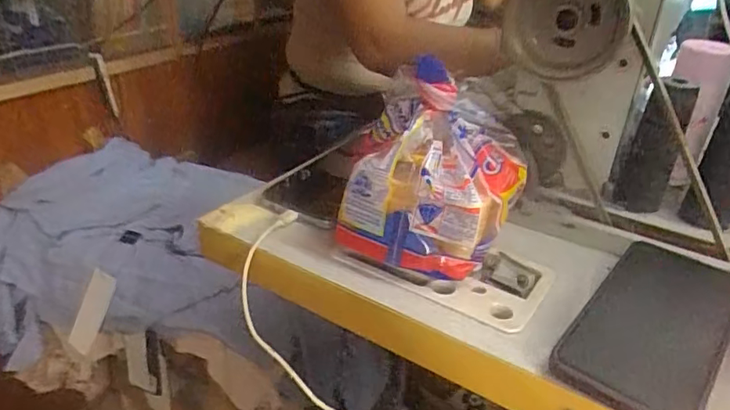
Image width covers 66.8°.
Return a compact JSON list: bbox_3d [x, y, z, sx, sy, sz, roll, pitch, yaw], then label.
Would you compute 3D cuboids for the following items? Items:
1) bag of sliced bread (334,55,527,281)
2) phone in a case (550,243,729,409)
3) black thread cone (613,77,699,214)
[{"bbox_3d":[0.050,-0.029,0.413,0.125,0.114,0.113,17,33,21],"label":"bag of sliced bread"},{"bbox_3d":[0.186,0.076,0.353,0.079,0.019,0.162,25,36,32],"label":"phone in a case"},{"bbox_3d":[0.251,-0.050,0.486,0.044,0.120,0.039,20,34,25],"label":"black thread cone"}]

